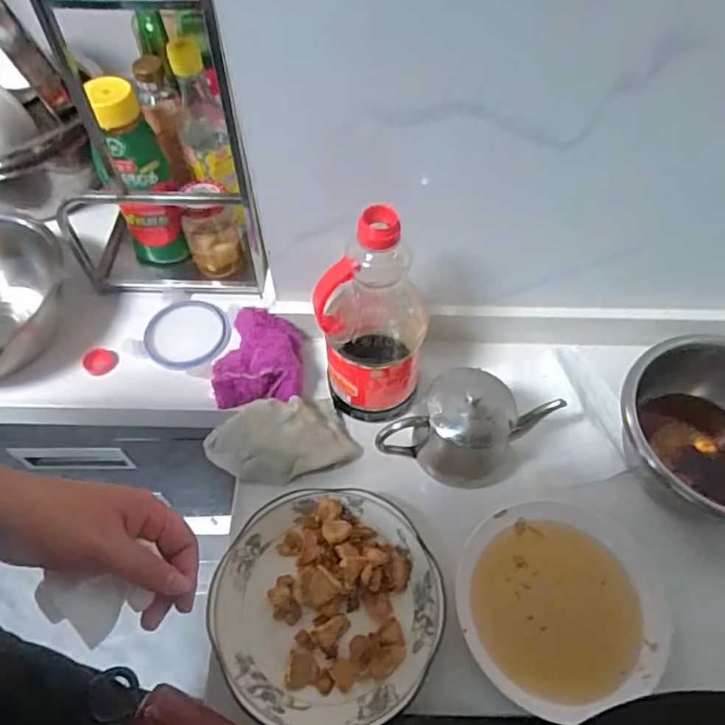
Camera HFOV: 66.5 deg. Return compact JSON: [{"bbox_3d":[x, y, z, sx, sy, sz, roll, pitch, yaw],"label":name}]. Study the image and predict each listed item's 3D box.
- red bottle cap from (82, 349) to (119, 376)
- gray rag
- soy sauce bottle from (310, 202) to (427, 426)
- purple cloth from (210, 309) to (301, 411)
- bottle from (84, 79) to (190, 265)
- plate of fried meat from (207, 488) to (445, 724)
[{"bbox_3d":[-0.314,-0.002,0.664,0.038,0.012,0.038,0,57,0],"label":"red bottle cap"},{"bbox_3d":[-0.084,0.082,0.574,0.145,0.049,0.081,-19,59,-12],"label":"gray rag"},{"bbox_3d":[0.009,-0.041,0.531,0.090,0.248,0.098,0,57,0],"label":"soy sauce bottle"},{"bbox_3d":[-0.122,-0.006,0.629,0.103,0.050,0.104,-6,58,-4],"label":"purple cloth"},{"bbox_3d":[-0.261,-0.204,0.653,0.071,0.222,0.072,-24,60,-14],"label":"bottle"},{"bbox_3d":[-0.032,0.213,0.495,0.195,0.036,0.192,0,57,0],"label":"plate of fried meat"}]

